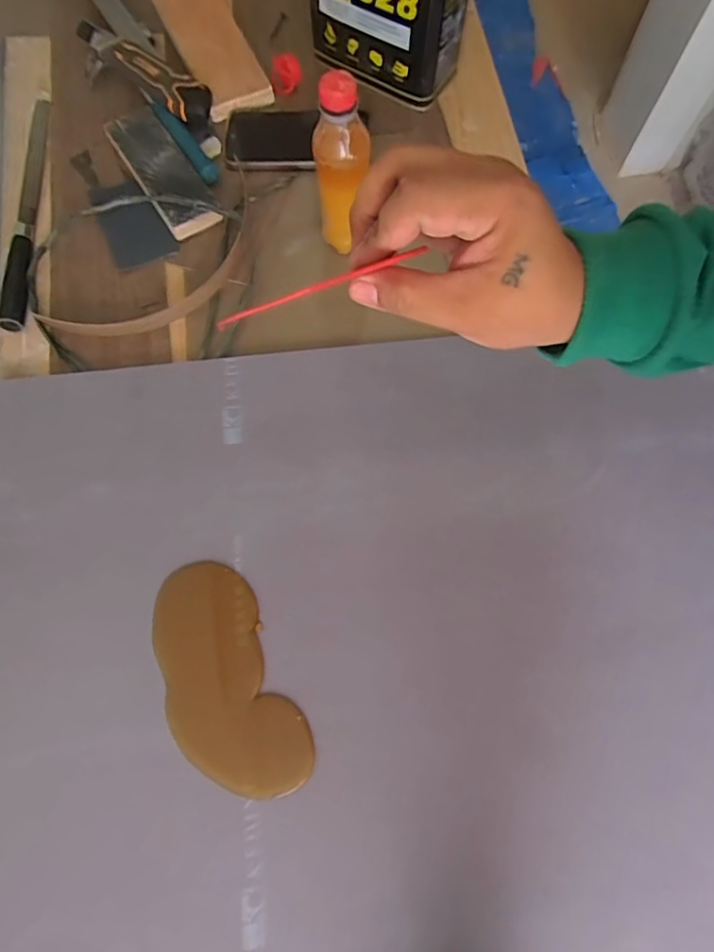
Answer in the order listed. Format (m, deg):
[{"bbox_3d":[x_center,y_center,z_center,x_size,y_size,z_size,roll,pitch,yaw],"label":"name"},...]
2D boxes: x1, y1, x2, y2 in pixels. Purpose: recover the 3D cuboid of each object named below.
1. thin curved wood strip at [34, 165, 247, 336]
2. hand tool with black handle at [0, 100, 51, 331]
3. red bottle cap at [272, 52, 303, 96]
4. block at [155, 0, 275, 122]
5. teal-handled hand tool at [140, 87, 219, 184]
[{"bbox_3d":[-0.197,-0.222,0.572,0.276,0.014,0.100,-44,78,-12],"label":"thin curved wood strip"},{"bbox_3d":[-0.373,-0.308,0.598,0.026,0.016,0.317,-5,73,-2],"label":"hand tool with black handle"},{"bbox_3d":[-0.084,-0.479,0.636,0.035,0.041,0.011,2,50,-33],"label":"red bottle cap"},{"bbox_3d":[-0.183,-0.543,0.659,0.076,0.019,0.242,-24,75,-7],"label":"block"},{"bbox_3d":[-0.202,-0.398,0.616,0.025,0.017,0.159,-32,76,-10],"label":"teal-handled hand tool"}]

